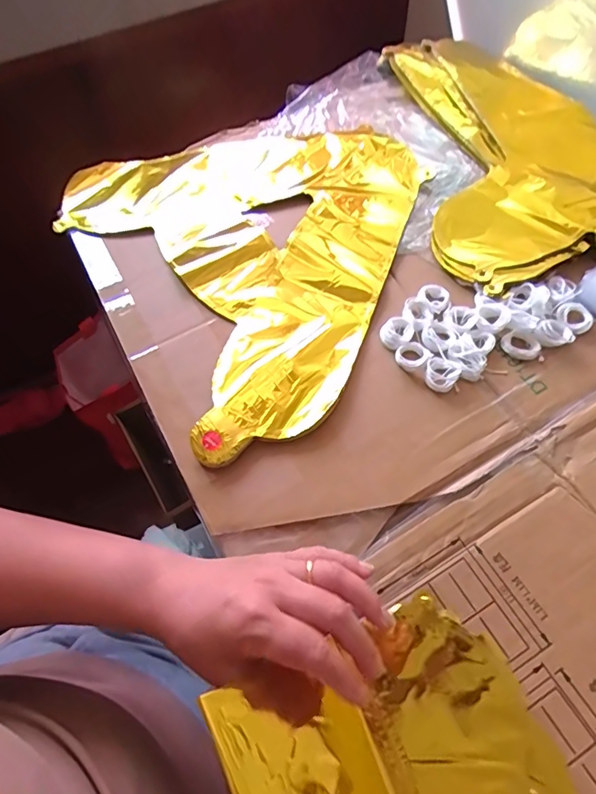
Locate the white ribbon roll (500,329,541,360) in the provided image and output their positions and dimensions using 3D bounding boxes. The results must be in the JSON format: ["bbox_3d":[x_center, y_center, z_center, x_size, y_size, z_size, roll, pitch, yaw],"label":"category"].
[{"bbox_3d":[0.187,-0.044,0.404,0.030,0.009,0.023,30,66,17],"label":"white ribbon roll"}]

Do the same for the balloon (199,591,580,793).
[{"bbox_3d":[0.061,0.201,0.253,0.161,0.068,0.152,-23,63,-11],"label":"balloon"}]

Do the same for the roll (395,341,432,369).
[{"bbox_3d":[0.095,-0.033,0.402,0.024,0.009,0.024,-35,65,-16],"label":"roll"}]

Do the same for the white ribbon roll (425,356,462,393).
[{"bbox_3d":[0.117,-0.018,0.395,0.027,0.013,0.026,-1,61,1],"label":"white ribbon roll"}]

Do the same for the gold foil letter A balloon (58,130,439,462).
[{"bbox_3d":[-0.034,-0.170,0.482,0.359,0.012,0.383,-37,66,-17],"label":"gold foil letter A balloon"}]

